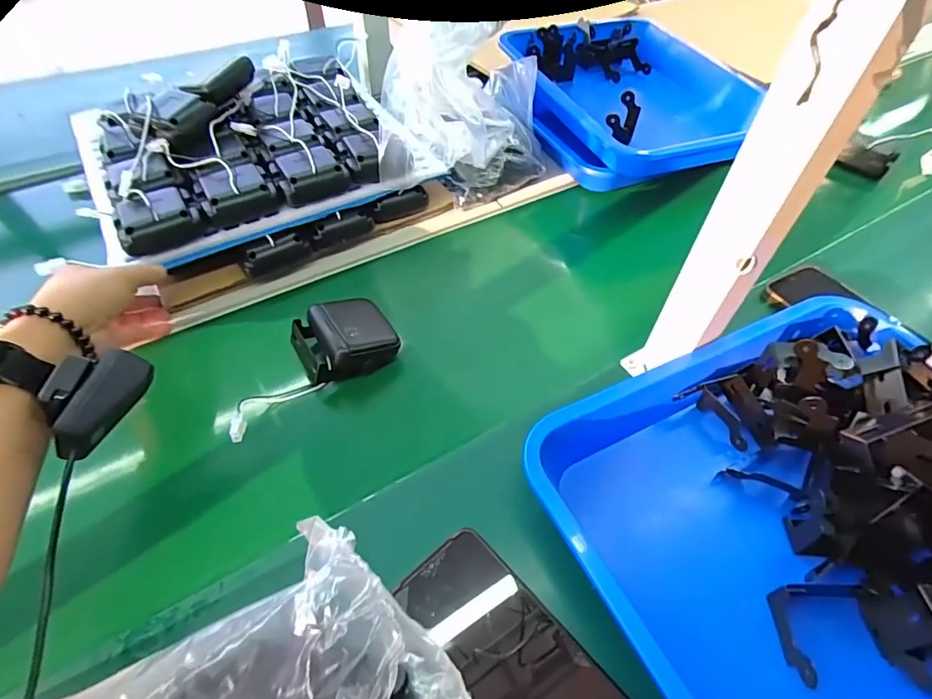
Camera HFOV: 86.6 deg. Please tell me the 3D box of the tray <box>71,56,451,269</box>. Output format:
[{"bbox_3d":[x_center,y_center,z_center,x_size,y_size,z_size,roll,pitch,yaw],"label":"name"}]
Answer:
[{"bbox_3d":[-0.237,-0.238,0.547,0.333,0.071,0.280,-28,57,-21],"label":"tray"}]

